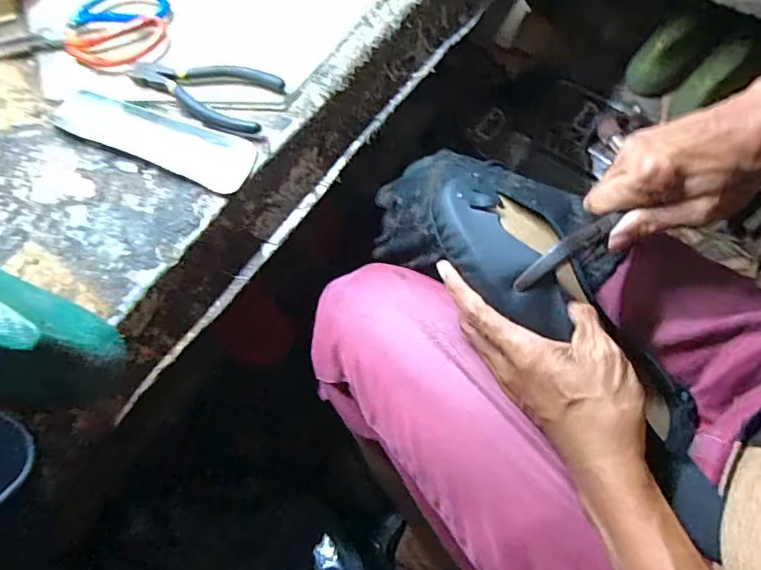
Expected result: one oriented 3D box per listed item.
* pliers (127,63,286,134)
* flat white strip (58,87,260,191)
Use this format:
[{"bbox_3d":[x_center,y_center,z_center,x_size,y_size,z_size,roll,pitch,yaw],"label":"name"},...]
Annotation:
[{"bbox_3d":[-0.165,-0.180,0.479,0.146,0.014,0.065,21,69,11],"label":"pliers"},{"bbox_3d":[-0.206,-0.131,0.466,0.200,0.013,0.052,20,69,10],"label":"flat white strip"}]

